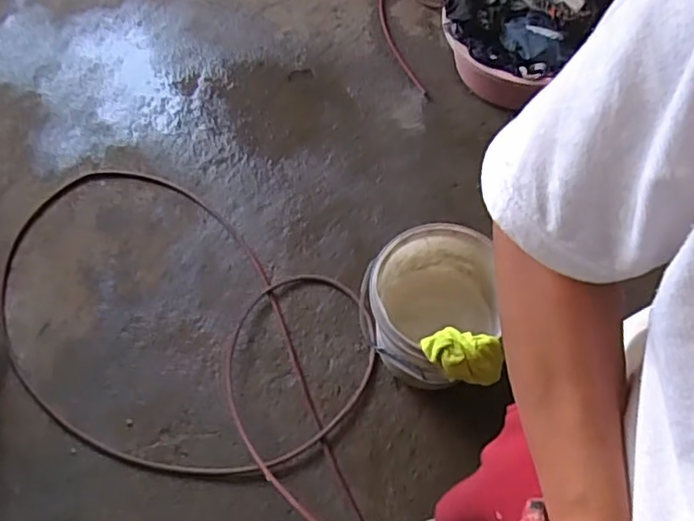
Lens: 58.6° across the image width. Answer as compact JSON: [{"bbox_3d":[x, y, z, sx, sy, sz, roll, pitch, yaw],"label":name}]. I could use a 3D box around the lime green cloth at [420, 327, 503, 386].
[{"bbox_3d":[0.225,0.180,1.182,0.163,0.082,0.092,1,64,2],"label":"lime green cloth"}]

